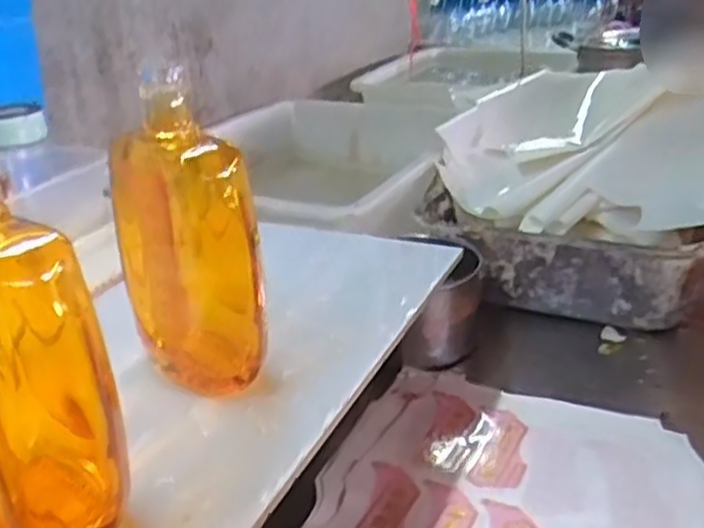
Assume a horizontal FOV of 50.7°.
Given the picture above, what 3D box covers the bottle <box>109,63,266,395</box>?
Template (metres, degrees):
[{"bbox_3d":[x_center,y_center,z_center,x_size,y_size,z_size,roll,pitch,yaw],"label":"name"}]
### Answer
[{"bbox_3d":[-0.098,-0.011,0.446,0.079,0.181,0.071,-9,26,-19],"label":"bottle"}]

